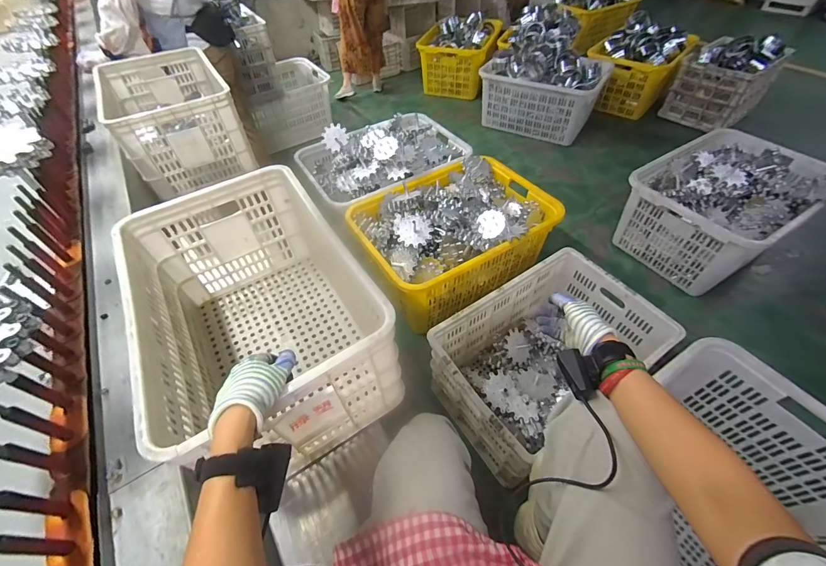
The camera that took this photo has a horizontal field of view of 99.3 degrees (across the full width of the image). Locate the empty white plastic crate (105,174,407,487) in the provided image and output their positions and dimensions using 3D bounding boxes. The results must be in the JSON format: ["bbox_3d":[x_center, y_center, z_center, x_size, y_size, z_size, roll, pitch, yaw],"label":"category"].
[{"bbox_3d":[-0.288,0.057,0.698,0.345,0.285,0.518,-28,55,-18],"label":"empty white plastic crate"}]

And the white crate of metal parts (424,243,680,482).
[{"bbox_3d":[0.422,0.254,1.194,0.624,0.364,0.446,-29,56,-18],"label":"white crate of metal parts"}]

